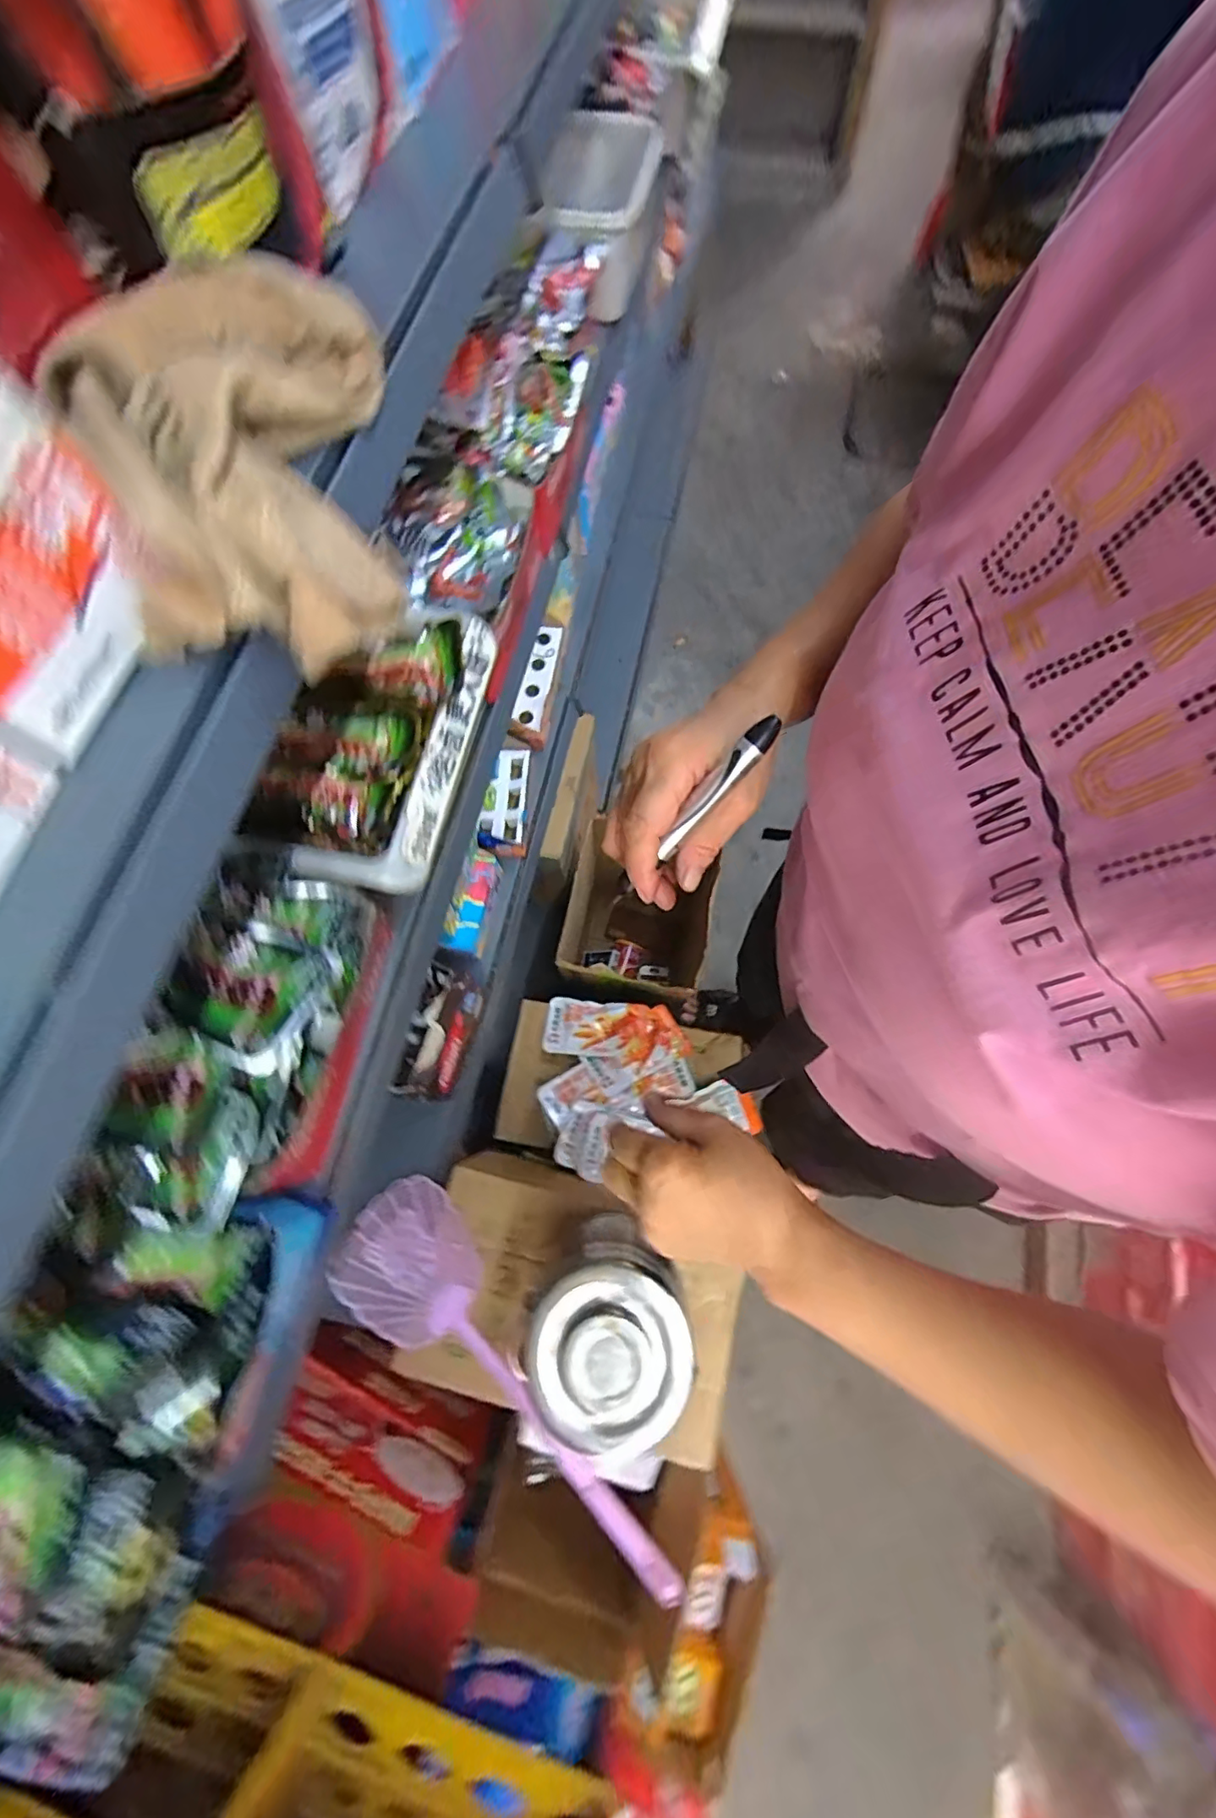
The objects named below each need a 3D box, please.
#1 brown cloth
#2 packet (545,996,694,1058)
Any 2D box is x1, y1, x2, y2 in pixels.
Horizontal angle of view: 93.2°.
[{"bbox_3d":[-0.159,-0.202,0.253,0.119,0.036,0.197,-7,83,-32],"label":"brown cloth"},{"bbox_3d":[0.012,0.185,0.886,0.219,0.027,0.083,3,73,3],"label":"packet"}]

